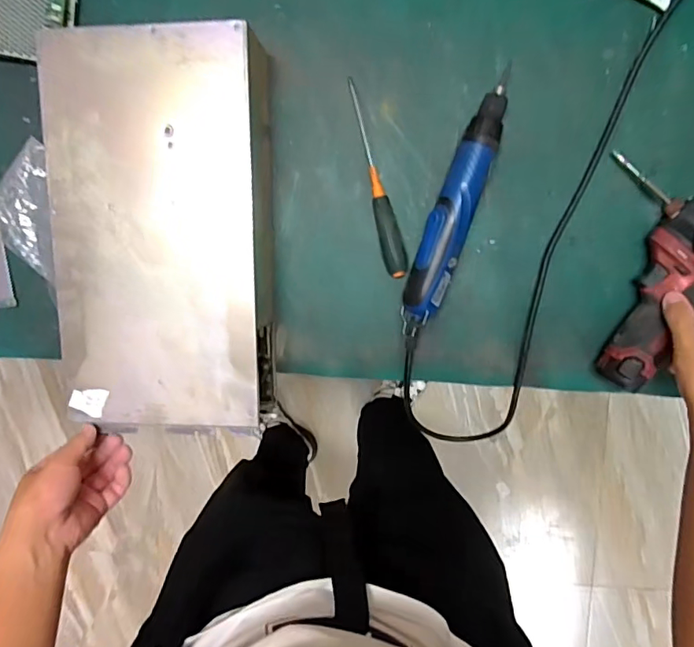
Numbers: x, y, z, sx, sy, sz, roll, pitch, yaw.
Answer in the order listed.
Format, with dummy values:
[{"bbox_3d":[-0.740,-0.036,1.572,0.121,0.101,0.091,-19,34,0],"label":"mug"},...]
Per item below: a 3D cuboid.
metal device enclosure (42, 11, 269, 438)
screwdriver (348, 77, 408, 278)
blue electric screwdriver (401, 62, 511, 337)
[{"bbox_3d":[-0.186,-0.088,0.525,0.202,0.078,0.379,2,98,4],"label":"metal device enclosure"},{"bbox_3d":[0.027,-0.151,0.536,0.025,0.022,0.209,-17,96,6],"label":"screwdriver"},{"bbox_3d":[0.114,-0.122,0.527,0.044,0.038,0.273,19,99,2],"label":"blue electric screwdriver"}]

